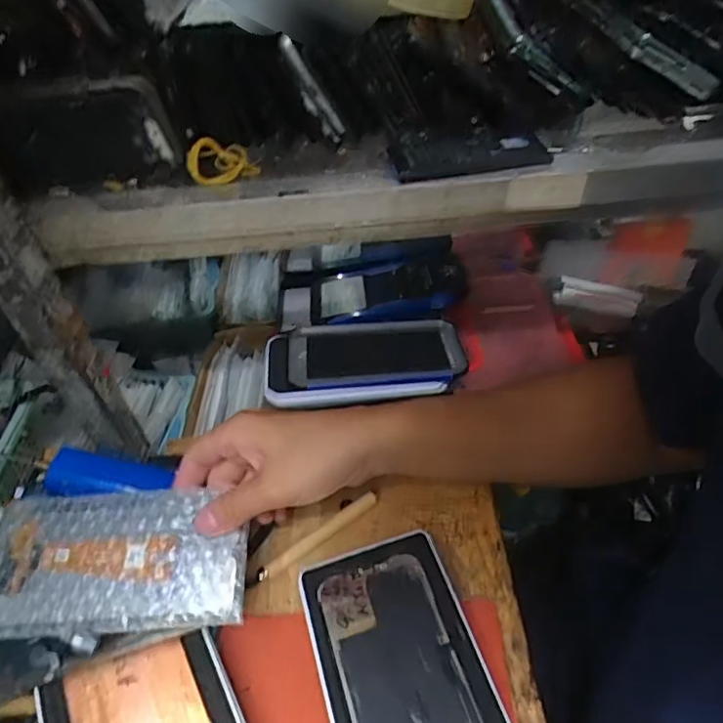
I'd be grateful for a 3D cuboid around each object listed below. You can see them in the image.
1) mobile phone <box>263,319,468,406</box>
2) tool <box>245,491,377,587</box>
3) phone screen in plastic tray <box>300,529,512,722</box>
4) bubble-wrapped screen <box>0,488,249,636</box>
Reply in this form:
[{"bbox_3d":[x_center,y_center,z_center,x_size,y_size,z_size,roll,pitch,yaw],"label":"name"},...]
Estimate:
[{"bbox_3d":[0.004,-0.001,0.574,0.198,0.020,0.106,-4,45,1],"label":"mobile phone"},{"bbox_3d":[-0.036,0.137,0.435,0.116,0.006,0.013,-29,49,-22],"label":"tool"},{"bbox_3d":[0.029,0.201,0.353,0.101,0.019,0.181,-14,45,-9],"label":"phone screen in plastic tray"},{"bbox_3d":[-0.164,0.129,0.369,0.175,0.017,0.088,-4,45,1],"label":"bubble-wrapped screen"}]

